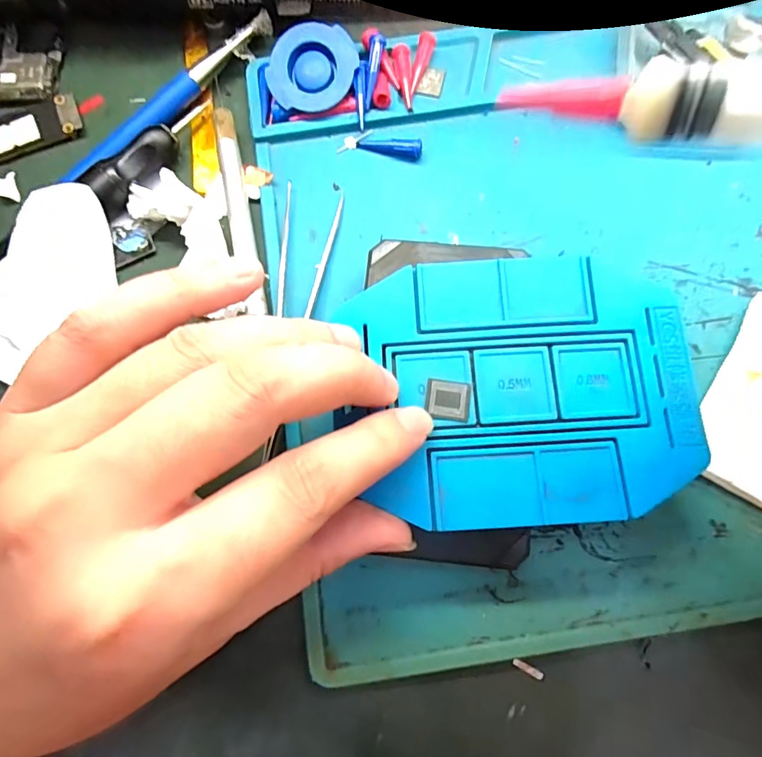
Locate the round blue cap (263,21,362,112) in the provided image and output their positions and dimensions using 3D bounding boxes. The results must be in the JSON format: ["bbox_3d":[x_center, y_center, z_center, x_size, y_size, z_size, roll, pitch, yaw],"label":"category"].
[{"bbox_3d":[-0.028,-0.127,0.192,0.034,0.008,0.034,17,100,-2],"label":"round blue cap"}]

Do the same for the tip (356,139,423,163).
[{"bbox_3d":[0.003,-0.096,0.192,0.027,0.006,0.005,11,78,4],"label":"tip"}]

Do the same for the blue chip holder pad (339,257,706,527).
[{"bbox_3d":[0.047,0.002,0.149,0.106,0.005,0.084,-4,79,1],"label":"blue chip holder pad"}]

